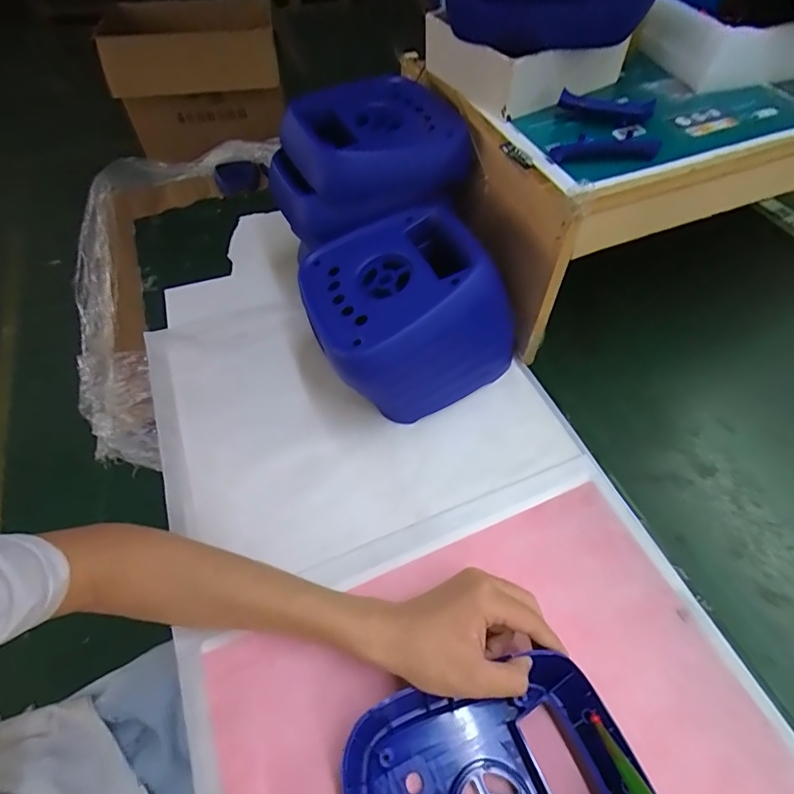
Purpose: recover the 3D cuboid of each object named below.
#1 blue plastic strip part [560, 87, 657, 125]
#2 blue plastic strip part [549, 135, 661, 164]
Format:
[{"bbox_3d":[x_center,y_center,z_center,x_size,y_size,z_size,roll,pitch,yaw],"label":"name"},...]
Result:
[{"bbox_3d":[0.191,-0.266,0.419,0.080,0.016,0.017,20,59,14],"label":"blue plastic strip part"},{"bbox_3d":[0.176,-0.210,0.387,0.086,0.012,0.019,-5,57,-2],"label":"blue plastic strip part"}]

